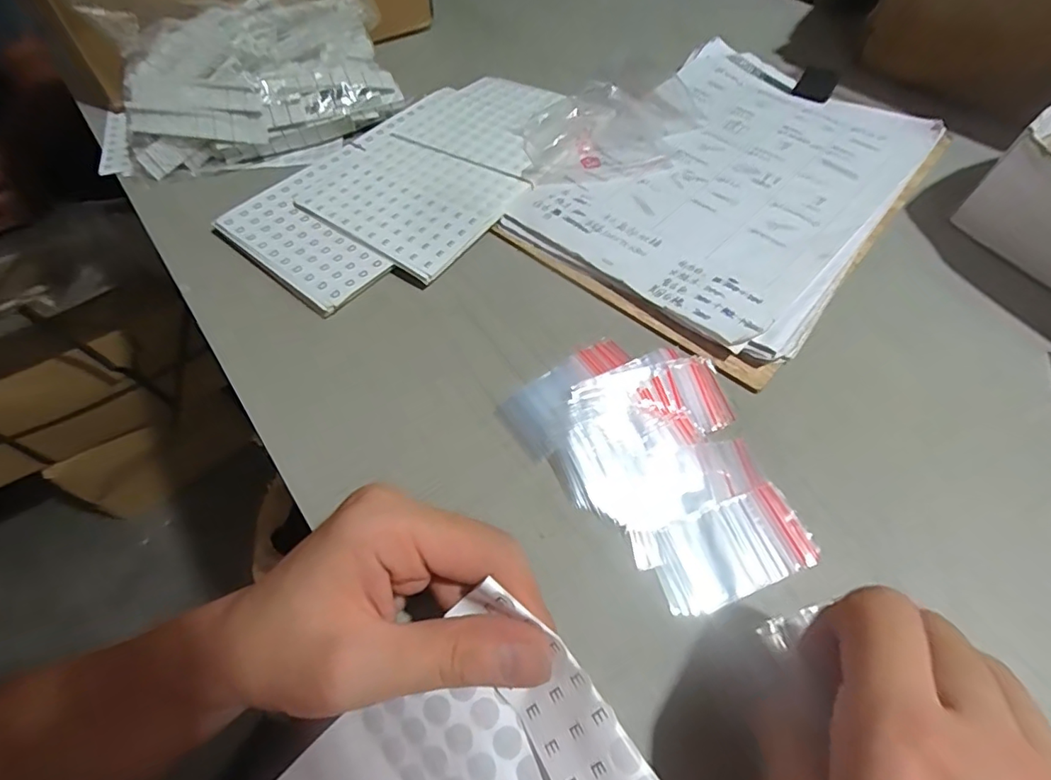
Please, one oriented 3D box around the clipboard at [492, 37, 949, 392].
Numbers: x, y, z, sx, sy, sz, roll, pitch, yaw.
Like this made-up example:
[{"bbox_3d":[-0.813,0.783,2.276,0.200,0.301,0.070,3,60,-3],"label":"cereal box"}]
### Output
[{"bbox_3d":[0.155,-0.155,0.382,0.206,0.018,0.298,36,64,21],"label":"clipboard"}]

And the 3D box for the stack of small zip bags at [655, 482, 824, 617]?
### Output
[{"bbox_3d":[0.095,0.074,0.242,0.073,0.004,0.039,-19,58,-11],"label":"stack of small zip bags"}]

